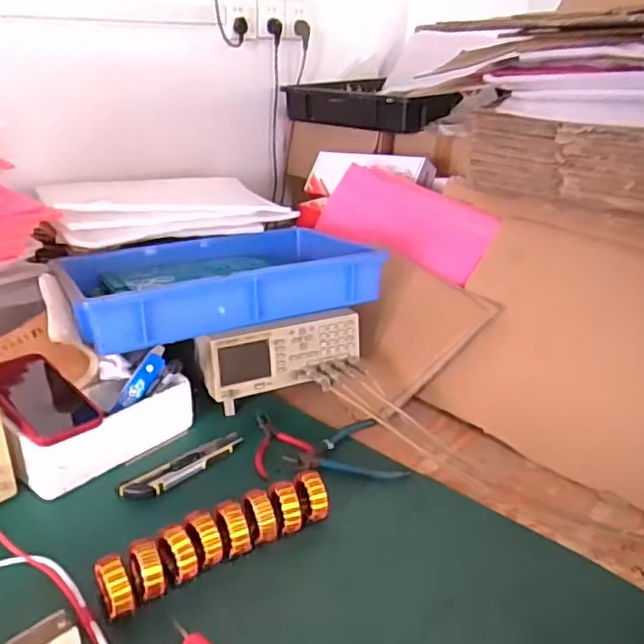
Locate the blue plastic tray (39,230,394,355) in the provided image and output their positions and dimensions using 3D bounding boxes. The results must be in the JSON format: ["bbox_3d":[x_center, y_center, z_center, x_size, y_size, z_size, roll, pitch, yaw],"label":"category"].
[{"bbox_3d":[-0.147,-0.080,0.936,0.442,0.074,0.297,-10,27,-25],"label":"blue plastic tray"}]

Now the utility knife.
[{"bbox_3d":[-0.161,0.173,0.757,0.037,0.011,0.164,23,32,39],"label":"utility knife"}]

